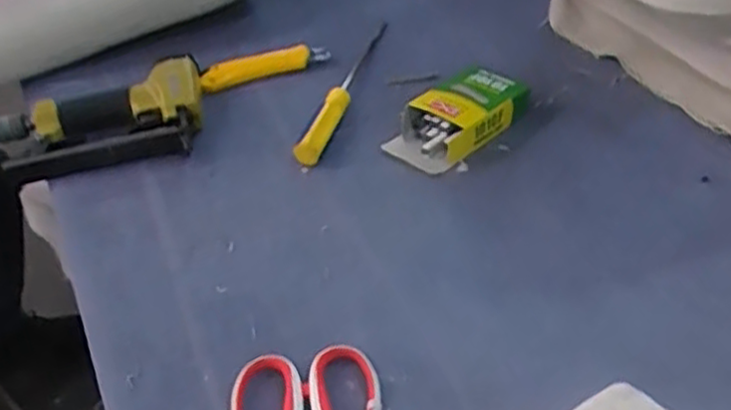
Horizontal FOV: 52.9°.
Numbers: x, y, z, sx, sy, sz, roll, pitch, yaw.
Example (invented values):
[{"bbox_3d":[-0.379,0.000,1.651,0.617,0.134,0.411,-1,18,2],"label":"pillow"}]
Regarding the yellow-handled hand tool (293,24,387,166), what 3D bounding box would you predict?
[{"bbox_3d":[-0.022,-0.137,0.802,0.024,0.026,0.293,8,41,12],"label":"yellow-handled hand tool"}]

